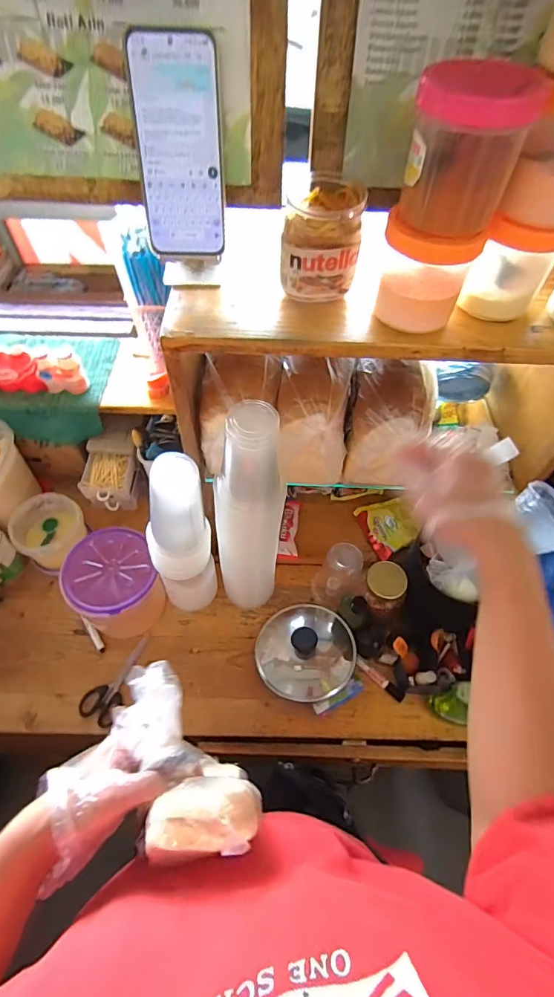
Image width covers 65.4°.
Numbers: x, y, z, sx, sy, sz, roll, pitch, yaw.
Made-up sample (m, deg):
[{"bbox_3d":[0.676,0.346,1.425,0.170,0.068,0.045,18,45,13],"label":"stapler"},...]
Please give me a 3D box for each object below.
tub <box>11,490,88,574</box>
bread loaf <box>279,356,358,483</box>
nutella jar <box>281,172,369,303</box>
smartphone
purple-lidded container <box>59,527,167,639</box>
[{"bbox_3d":[-0.412,0.064,0.803,0.135,0.084,0.119,23,59,12],"label":"tub"},{"bbox_3d":[0.048,-0.106,0.570,0.095,0.143,0.117,1,57,-1],"label":"bread loaf"},{"bbox_3d":[0.046,-0.258,0.433,0.079,0.087,0.079,1,57,-1],"label":"nutella jar"},{"bbox_3d":[-0.089,-0.317,0.399,0.074,0.160,0.004,0,36,-3],"label":"smartphone"},{"bbox_3d":[-0.265,0.149,0.723,0.126,0.145,0.134,1,57,-1],"label":"purple-lidded container"}]

